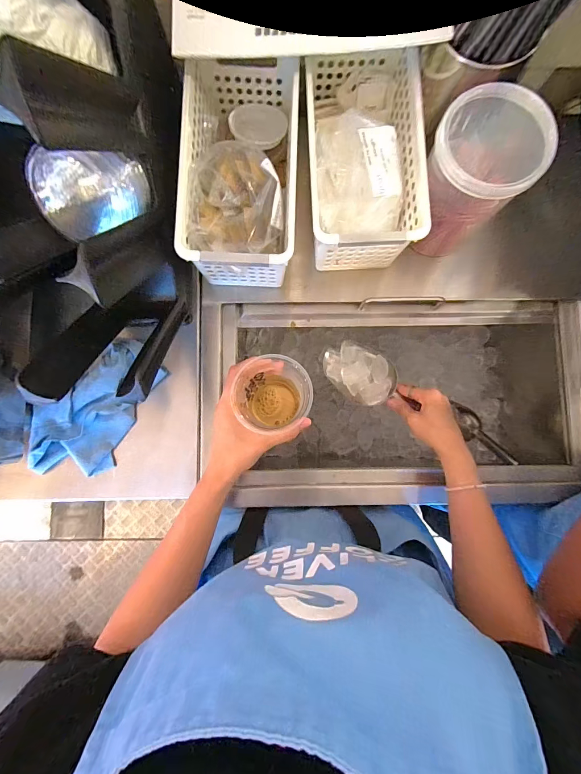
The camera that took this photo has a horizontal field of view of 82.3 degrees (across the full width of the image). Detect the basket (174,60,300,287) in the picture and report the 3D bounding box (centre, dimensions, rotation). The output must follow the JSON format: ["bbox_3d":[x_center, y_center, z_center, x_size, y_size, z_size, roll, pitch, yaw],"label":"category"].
[{"bbox_3d":[-0.060,-0.281,0.438,0.133,0.113,0.276,1,85,0],"label":"basket"}]

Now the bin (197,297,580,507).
[{"bbox_3d":[0.175,0.011,0.632,0.628,0.390,0.311,0,85,0],"label":"bin"}]

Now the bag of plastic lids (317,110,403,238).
[{"bbox_3d":[0.083,-0.256,0.405,0.101,0.067,0.117,-9,85,-1],"label":"bag of plastic lids"}]

